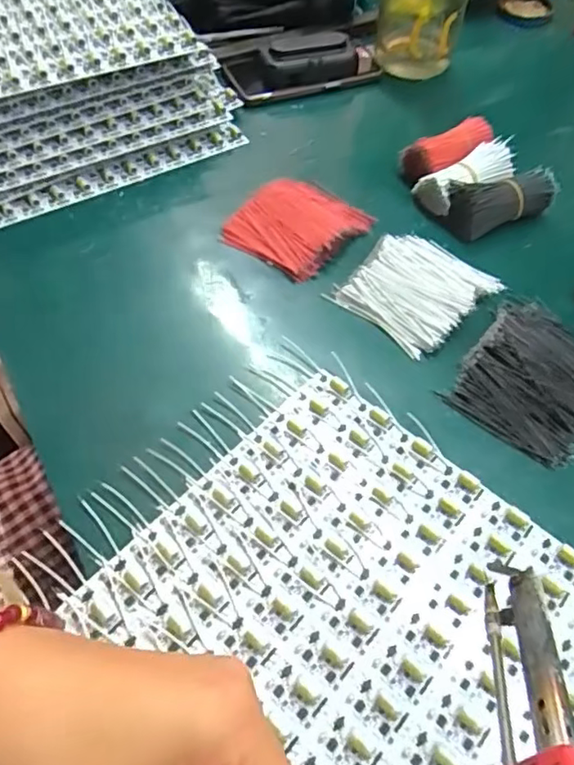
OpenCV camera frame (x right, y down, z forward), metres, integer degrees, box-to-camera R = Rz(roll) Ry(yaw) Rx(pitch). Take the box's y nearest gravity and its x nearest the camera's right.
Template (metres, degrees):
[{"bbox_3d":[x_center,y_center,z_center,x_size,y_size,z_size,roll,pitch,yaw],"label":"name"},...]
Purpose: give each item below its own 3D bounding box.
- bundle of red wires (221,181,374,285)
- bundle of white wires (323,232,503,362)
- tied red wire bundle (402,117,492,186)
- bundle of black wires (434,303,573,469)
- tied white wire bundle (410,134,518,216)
[{"bbox_3d":[0.007,-0.135,0.496,0.090,0.022,0.099,37,64,21],"label":"bundle of red wires"},{"bbox_3d":[0.102,-0.078,0.456,0.094,0.016,0.106,37,64,21],"label":"bundle of white wires"},{"bbox_3d":[0.152,-0.217,0.542,0.093,0.032,0.035,-30,62,-18],"label":"tied red wire bundle"},{"bbox_3d":[0.180,-0.008,0.414,0.093,0.012,0.118,33,63,19],"label":"bundle of black wires"},{"bbox_3d":[0.161,-0.186,0.519,0.087,0.032,0.040,-26,61,-16],"label":"tied white wire bundle"}]

